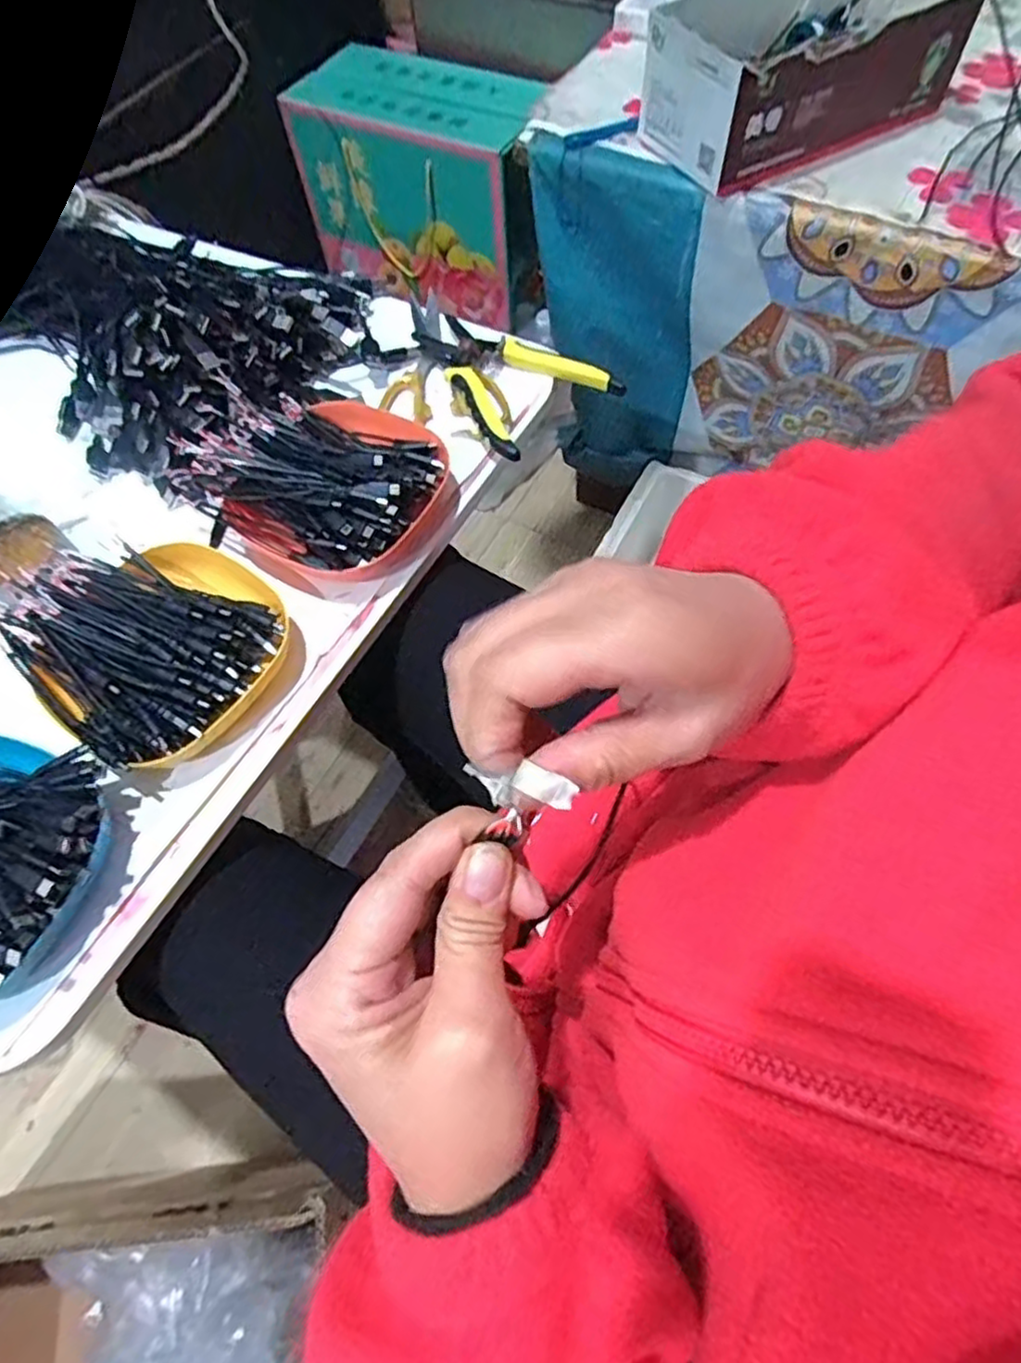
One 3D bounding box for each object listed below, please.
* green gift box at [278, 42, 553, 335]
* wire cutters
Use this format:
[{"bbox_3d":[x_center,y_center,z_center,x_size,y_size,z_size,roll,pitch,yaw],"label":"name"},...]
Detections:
[{"bbox_3d":[-0.109,-0.662,0.958,0.316,0.232,0.153,29,68,17],"label":"green gift box"},{"bbox_3d":[-0.006,-0.236,0.538,0.115,0.021,0.150,-39,67,-15],"label":"wire cutters"}]

